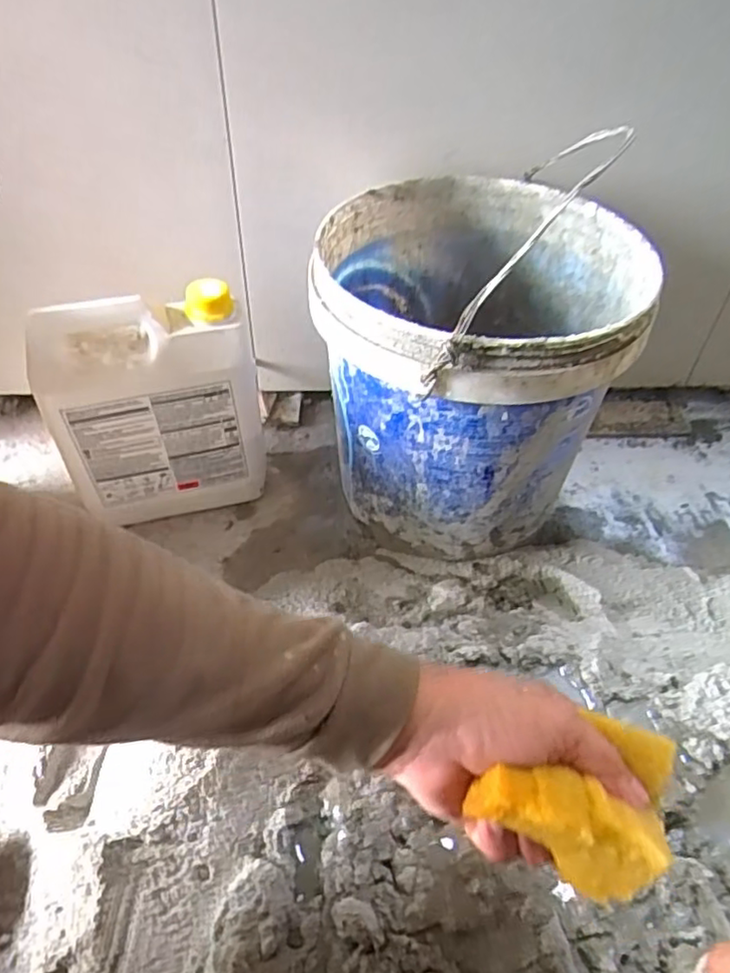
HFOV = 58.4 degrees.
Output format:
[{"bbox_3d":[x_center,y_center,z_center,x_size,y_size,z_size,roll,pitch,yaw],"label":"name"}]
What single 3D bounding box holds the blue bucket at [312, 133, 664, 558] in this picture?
[{"bbox_3d":[0.102,-0.121,0.682,0.285,0.274,0.303,1,47,-1],"label":"blue bucket"}]

